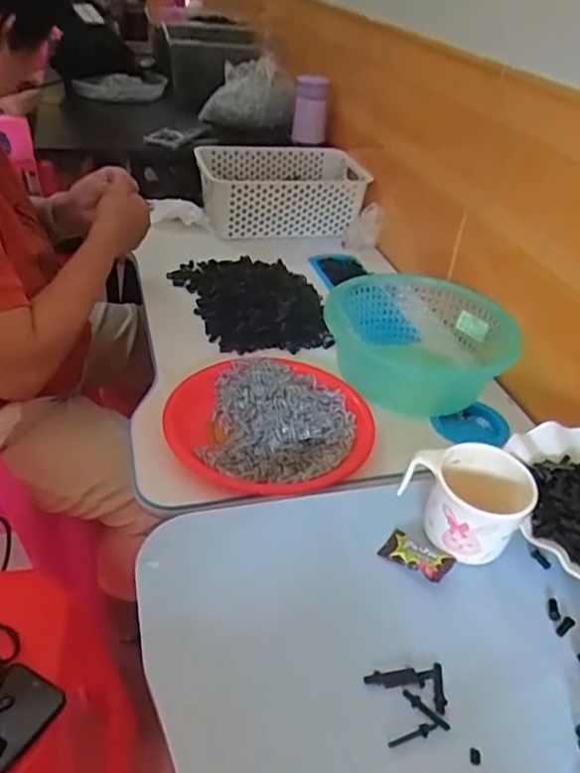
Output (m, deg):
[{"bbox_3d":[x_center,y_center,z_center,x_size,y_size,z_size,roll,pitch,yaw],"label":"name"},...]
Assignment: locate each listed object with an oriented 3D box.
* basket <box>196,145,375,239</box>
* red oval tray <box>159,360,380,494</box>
[{"bbox_3d":[-0.016,-0.367,1.159,0.287,0.104,0.211,-8,39,-17],"label":"basket"},{"bbox_3d":[-0.022,0.038,0.695,0.217,0.034,0.233,-27,47,-36],"label":"red oval tray"}]

